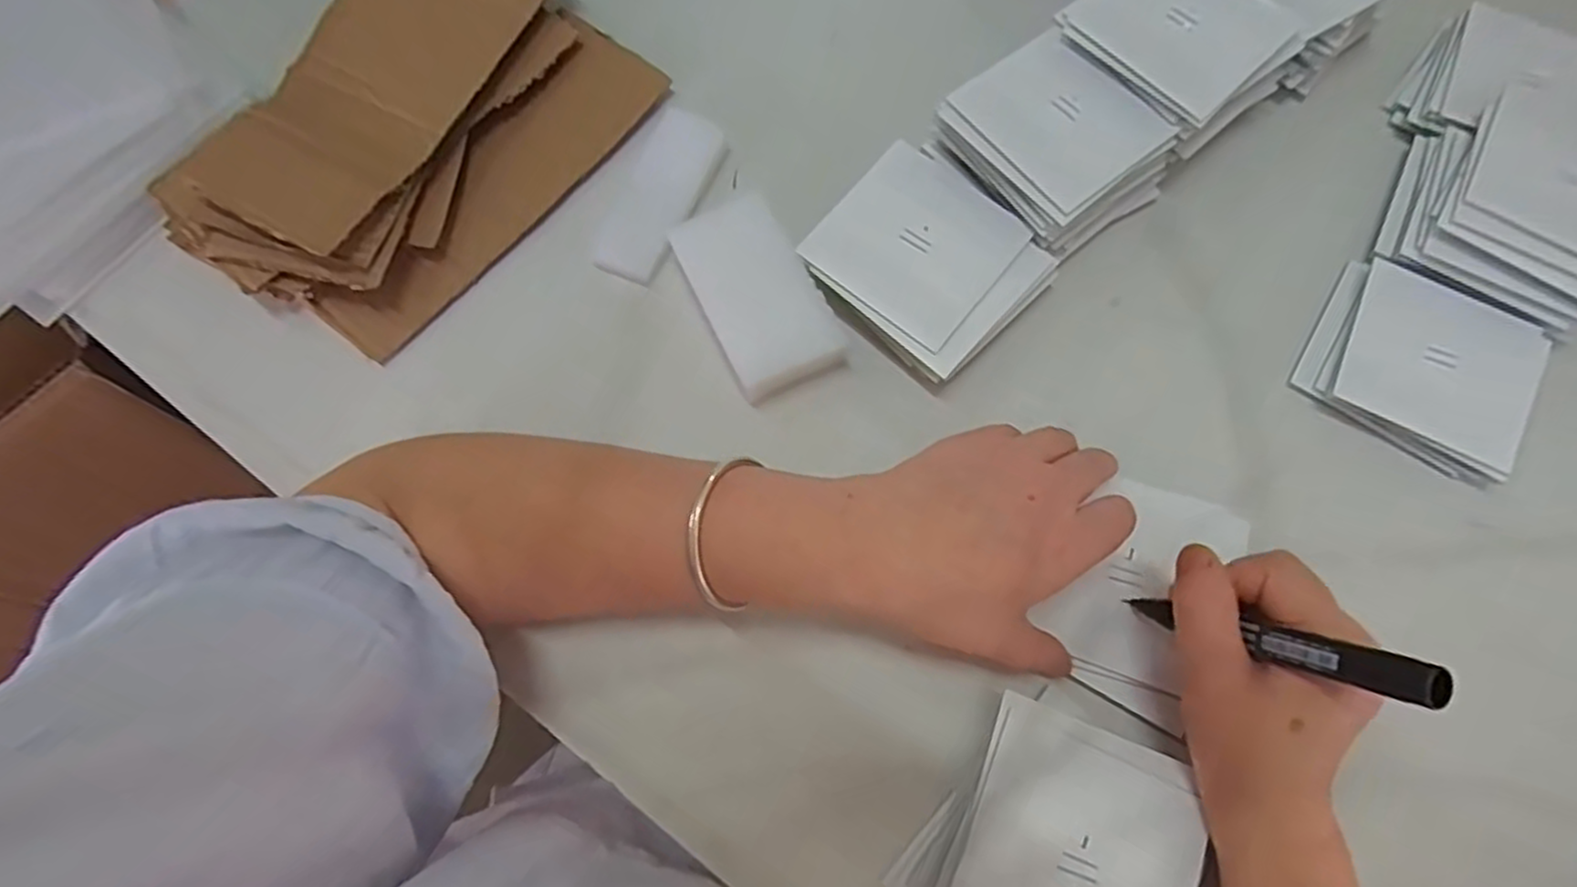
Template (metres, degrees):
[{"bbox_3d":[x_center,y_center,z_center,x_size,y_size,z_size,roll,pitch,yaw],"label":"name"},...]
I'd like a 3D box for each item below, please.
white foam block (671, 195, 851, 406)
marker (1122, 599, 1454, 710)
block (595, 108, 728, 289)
[{"bbox_3d":[-0.016,-0.076,0.379,0.057,0.020,0.100,-25,75,-8],"label":"white foam block"},{"bbox_3d":[0.179,0.074,0.280,0.015,0.118,0.014,0,90,-18],"label":"marker"},{"bbox_3d":[-0.069,-0.138,0.402,0.039,0.011,0.104,22,74,6],"label":"block"}]

